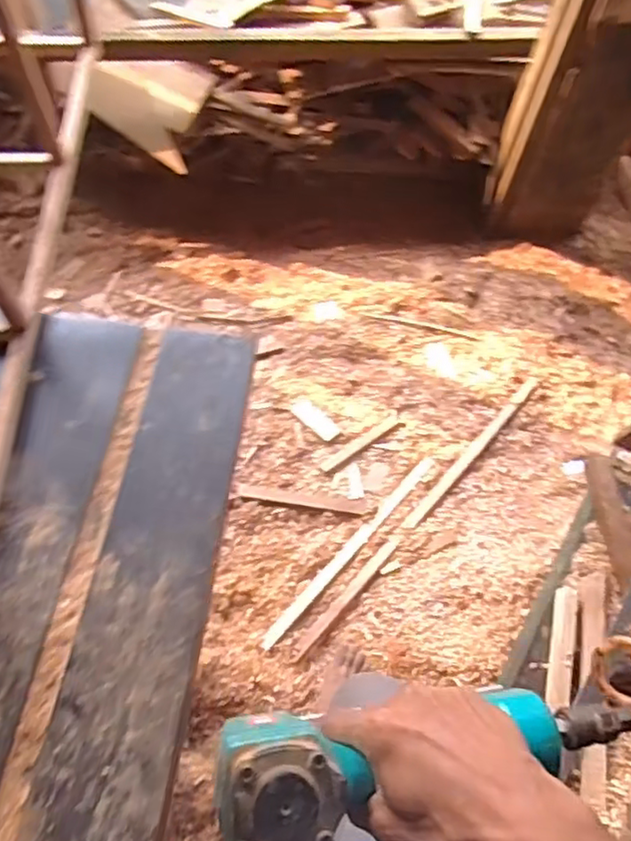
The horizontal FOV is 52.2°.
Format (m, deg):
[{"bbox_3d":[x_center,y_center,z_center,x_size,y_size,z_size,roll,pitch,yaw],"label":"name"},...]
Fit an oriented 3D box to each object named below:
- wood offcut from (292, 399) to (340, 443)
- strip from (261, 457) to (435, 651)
[{"bbox_3d":[-0.001,-0.002,1.548,0.129,0.006,0.050,40,68,16],"label":"wood offcut"},{"bbox_3d":[0.081,0.270,1.385,0.031,0.013,0.541,40,68,16],"label":"strip"}]

